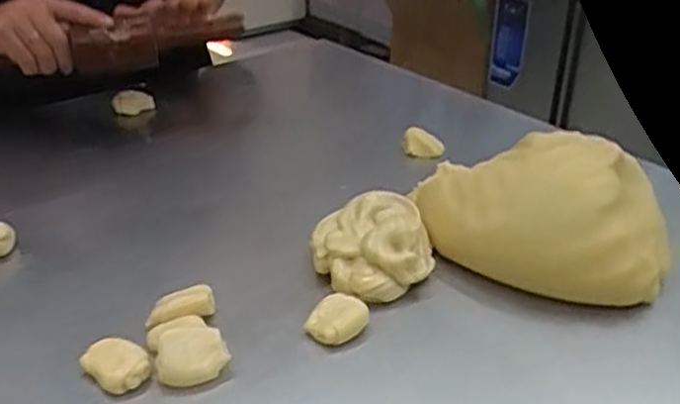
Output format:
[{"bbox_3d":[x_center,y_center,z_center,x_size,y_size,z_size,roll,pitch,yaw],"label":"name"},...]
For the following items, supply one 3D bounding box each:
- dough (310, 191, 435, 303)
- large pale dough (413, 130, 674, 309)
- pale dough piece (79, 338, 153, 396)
[{"bbox_3d":[0.026,0.034,0.576,0.097,0.043,0.101,1,30,1],"label":"dough"},{"bbox_3d":[0.164,0.011,0.582,0.197,0.086,0.137,3,30,4],"label":"large pale dough"},{"bbox_3d":[-0.150,0.107,0.471,0.034,0.015,0.044,-26,39,-38],"label":"pale dough piece"}]

